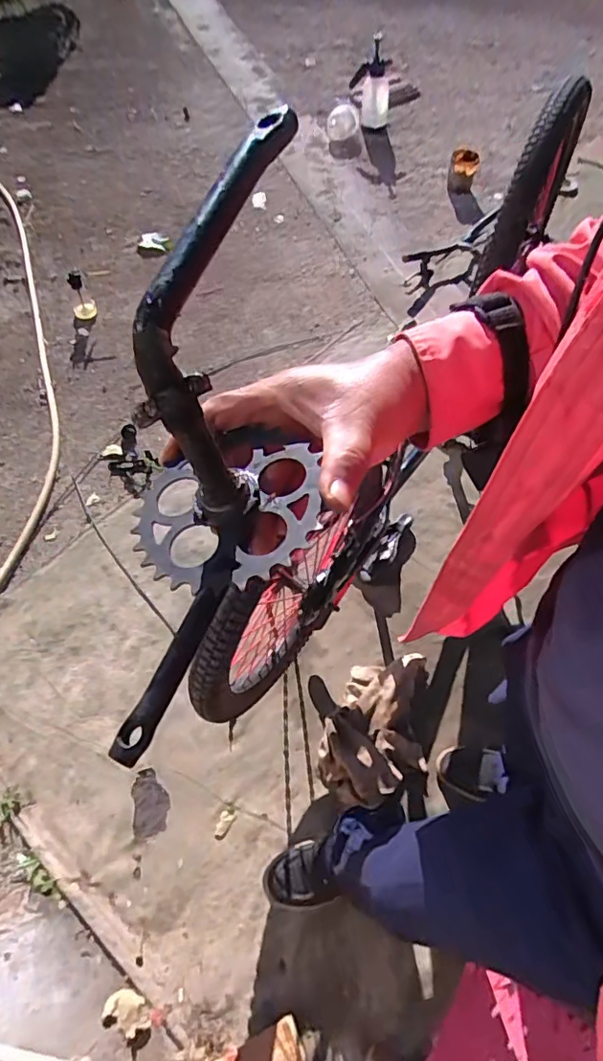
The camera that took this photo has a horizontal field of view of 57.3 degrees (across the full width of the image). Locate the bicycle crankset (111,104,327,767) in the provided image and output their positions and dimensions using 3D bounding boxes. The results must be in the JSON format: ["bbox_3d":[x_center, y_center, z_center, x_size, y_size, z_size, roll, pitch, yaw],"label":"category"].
[{"bbox_3d":[-0.036,-0.037,0.268,0.092,0.284,0.109,8,23,3],"label":"bicycle crankset"}]

